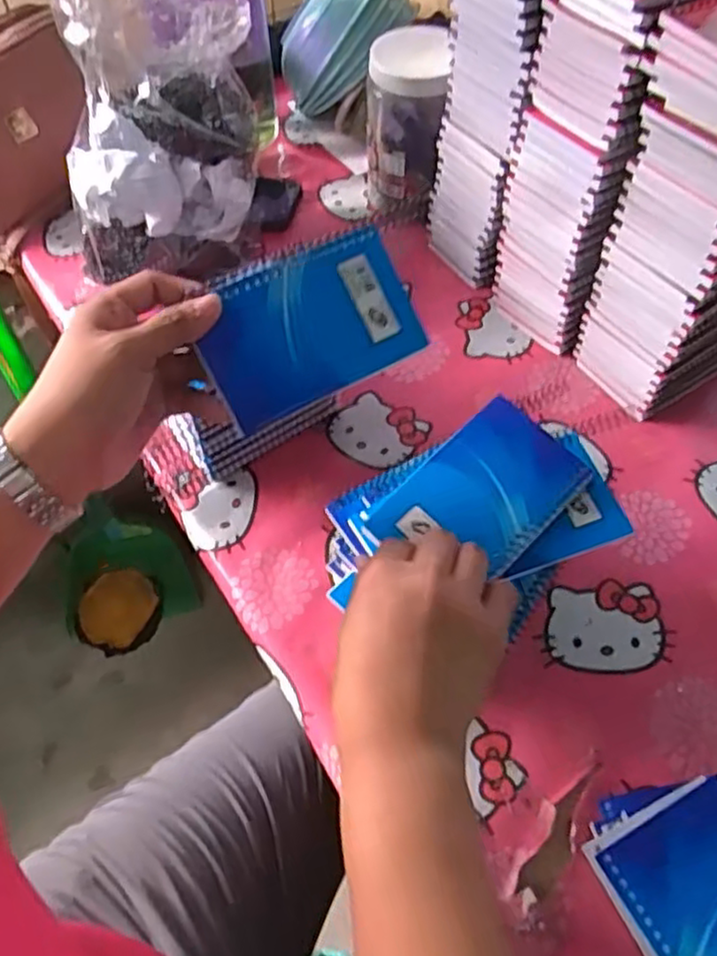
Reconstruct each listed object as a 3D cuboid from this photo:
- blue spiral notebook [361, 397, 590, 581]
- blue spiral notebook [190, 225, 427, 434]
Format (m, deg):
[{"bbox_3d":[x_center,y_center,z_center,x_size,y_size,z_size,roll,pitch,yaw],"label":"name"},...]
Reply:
[{"bbox_3d":[0.077,0.012,0.448,0.122,0.011,0.086,-44,74,-7],"label":"blue spiral notebook"},{"bbox_3d":[-0.028,-0.088,0.410,0.131,0.010,0.082,-28,102,-18],"label":"blue spiral notebook"}]

